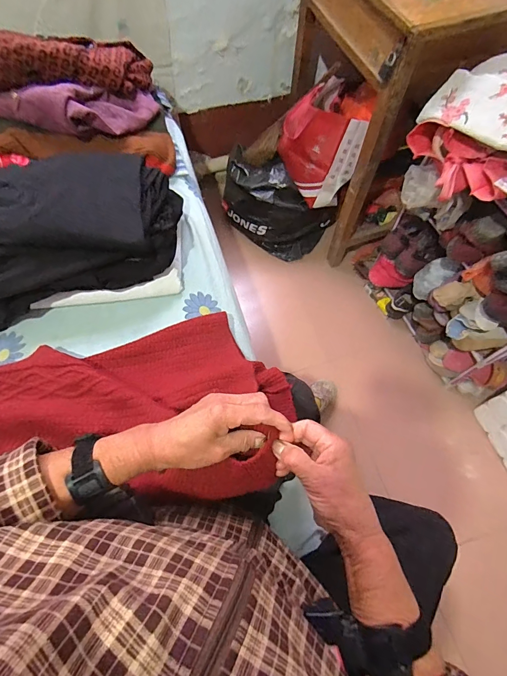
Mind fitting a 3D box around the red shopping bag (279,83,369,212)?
[{"bbox_3d":[0.203,-0.585,1.103,0.268,0.256,0.130,39,53,-3],"label":"red shopping bag"}]

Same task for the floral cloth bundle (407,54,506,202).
[{"bbox_3d":[0.496,-0.429,0.715,0.304,0.149,0.289,-33,70,-15],"label":"floral cloth bundle"}]

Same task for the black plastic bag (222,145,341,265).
[{"bbox_3d":[0.076,-0.487,1.301,0.402,0.259,0.204,25,67,10],"label":"black plastic bag"}]

